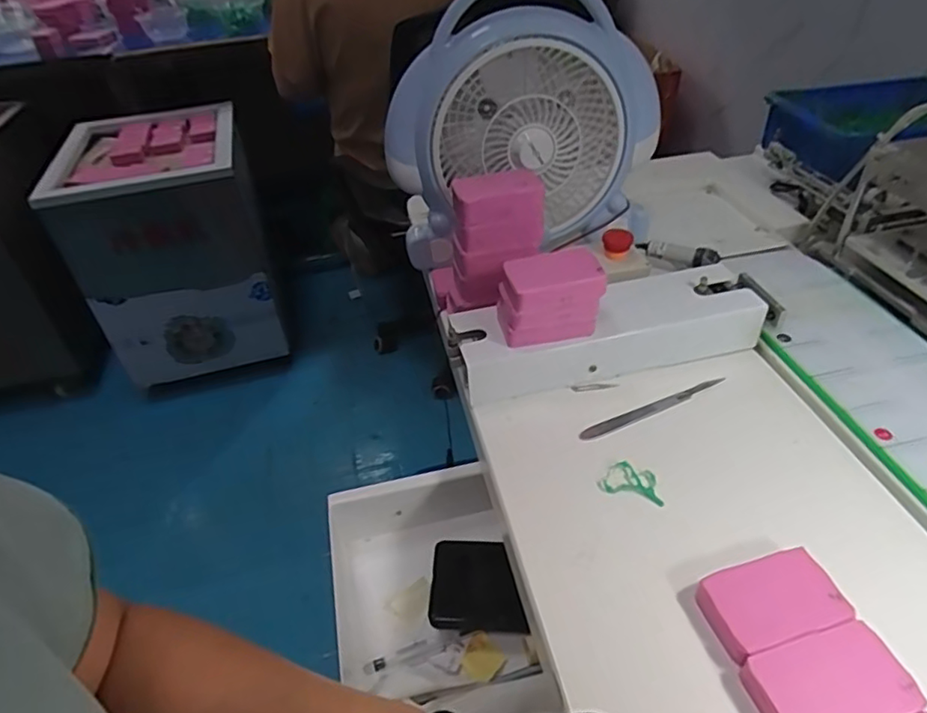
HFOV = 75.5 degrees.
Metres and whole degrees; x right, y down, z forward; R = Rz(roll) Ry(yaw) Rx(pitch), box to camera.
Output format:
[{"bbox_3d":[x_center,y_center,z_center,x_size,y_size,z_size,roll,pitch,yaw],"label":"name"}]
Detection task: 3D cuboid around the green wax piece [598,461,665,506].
[{"bbox_3d":[0.118,0.087,0.413,0.042,0.004,0.027,16,44,23],"label":"green wax piece"}]

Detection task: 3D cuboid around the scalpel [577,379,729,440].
[{"bbox_3d":[0.149,0.041,0.470,0.129,0.004,0.011,-18,42,-15],"label":"scalpel"}]

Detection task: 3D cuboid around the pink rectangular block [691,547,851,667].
[{"bbox_3d":[0.172,0.140,0.336,0.074,0.018,0.045,-14,41,-10],"label":"pink rectangular block"}]

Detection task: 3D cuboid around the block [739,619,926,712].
[{"bbox_3d":[0.185,0.168,0.304,0.076,0.017,0.045,-13,41,-10],"label":"block"}]

